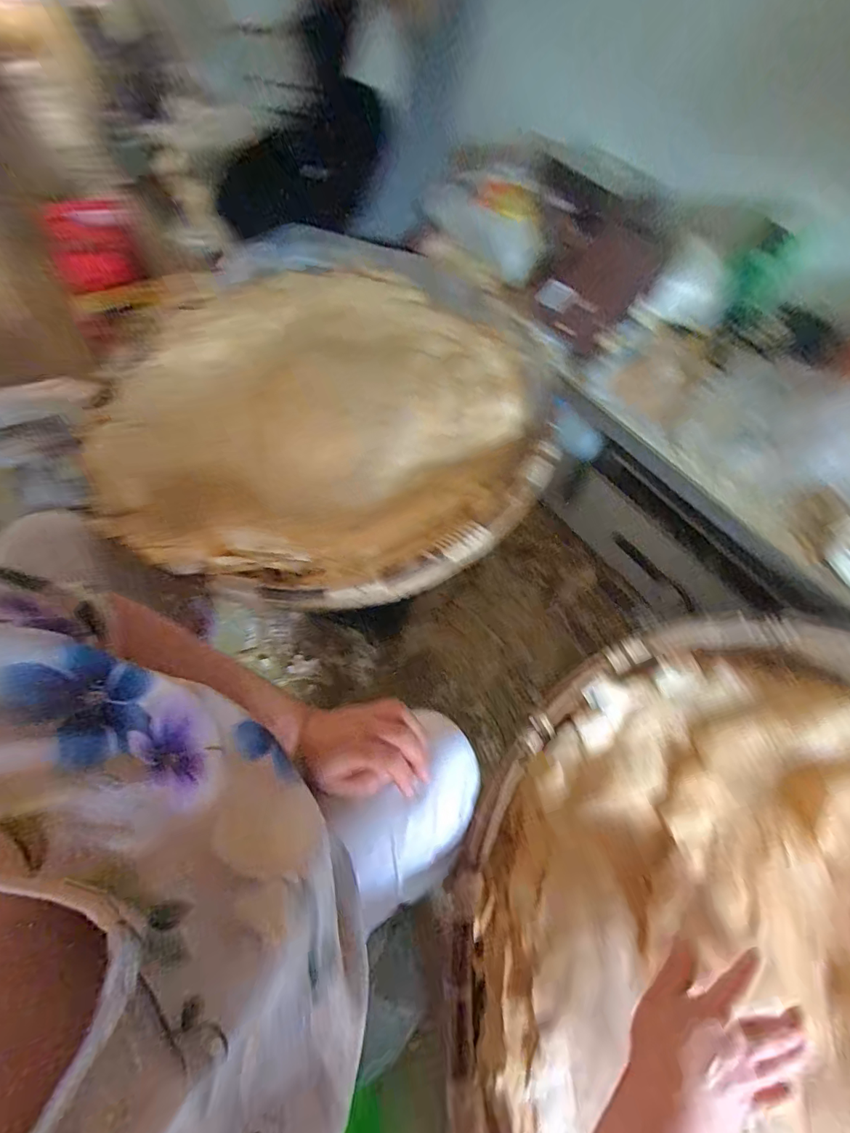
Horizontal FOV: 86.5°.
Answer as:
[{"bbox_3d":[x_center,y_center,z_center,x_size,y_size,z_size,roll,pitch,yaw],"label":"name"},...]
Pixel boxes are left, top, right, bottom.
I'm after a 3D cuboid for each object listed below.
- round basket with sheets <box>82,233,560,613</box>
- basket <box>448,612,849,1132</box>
[{"bbox_3d":[-0.149,-0.218,0.689,0.616,0.125,0.604,0,63,0],"label":"round basket with sheets"},{"bbox_3d":[0.372,0.382,0.405,0.677,0.089,0.665,0,63,0],"label":"basket"}]

